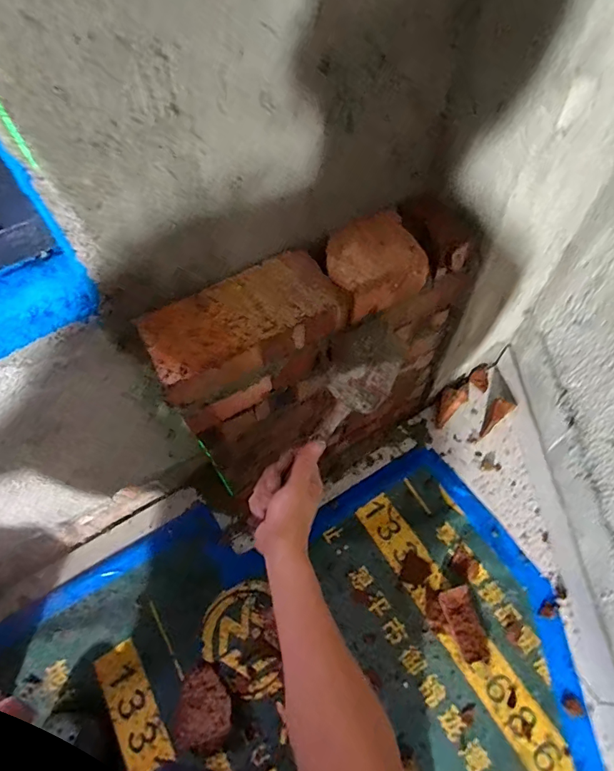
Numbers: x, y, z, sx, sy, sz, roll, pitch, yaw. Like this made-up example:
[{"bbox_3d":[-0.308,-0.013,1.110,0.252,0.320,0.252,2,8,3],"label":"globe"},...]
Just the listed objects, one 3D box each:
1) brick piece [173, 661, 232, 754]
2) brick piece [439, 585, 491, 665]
[{"bbox_3d":[-0.148,0.480,0.674,0.077,0.041,0.105,8,60,7],"label":"brick piece"},{"bbox_3d":[0.255,0.385,0.727,0.047,0.020,0.109,-16,60,-7],"label":"brick piece"}]

